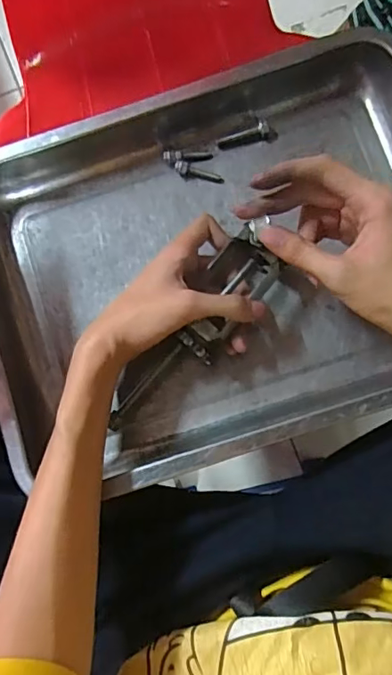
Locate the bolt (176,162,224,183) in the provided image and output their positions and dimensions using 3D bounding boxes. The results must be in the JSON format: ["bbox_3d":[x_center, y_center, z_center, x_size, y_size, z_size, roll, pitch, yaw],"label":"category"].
[{"bbox_3d":[0.003,-0.142,0.441,0.043,0.011,0.011,15,90,2],"label":"bolt"}]

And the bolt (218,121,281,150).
[{"bbox_3d":[0.045,-0.175,0.439,0.052,0.012,0.012,-9,89,2],"label":"bolt"}]

